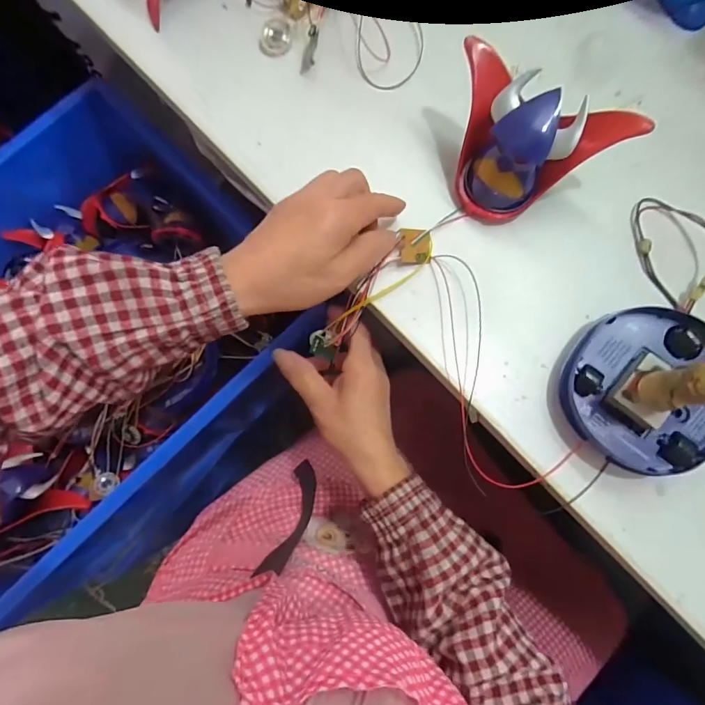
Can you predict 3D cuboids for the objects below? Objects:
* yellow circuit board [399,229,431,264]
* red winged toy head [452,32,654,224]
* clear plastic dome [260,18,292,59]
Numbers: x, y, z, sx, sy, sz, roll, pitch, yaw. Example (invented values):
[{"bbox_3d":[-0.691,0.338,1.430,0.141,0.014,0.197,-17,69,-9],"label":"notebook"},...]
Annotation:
[{"bbox_3d":[0.049,-0.080,0.323,0.025,0.004,0.026,1,87,-15],"label":"yellow circuit board"},{"bbox_3d":[0.121,-0.143,0.308,0.122,0.072,0.080,27,83,4],"label":"red winged toy head"},{"bbox_3d":[-0.065,-0.265,0.361,0.026,0.009,0.028,0,81,1],"label":"clear plastic dome"}]

